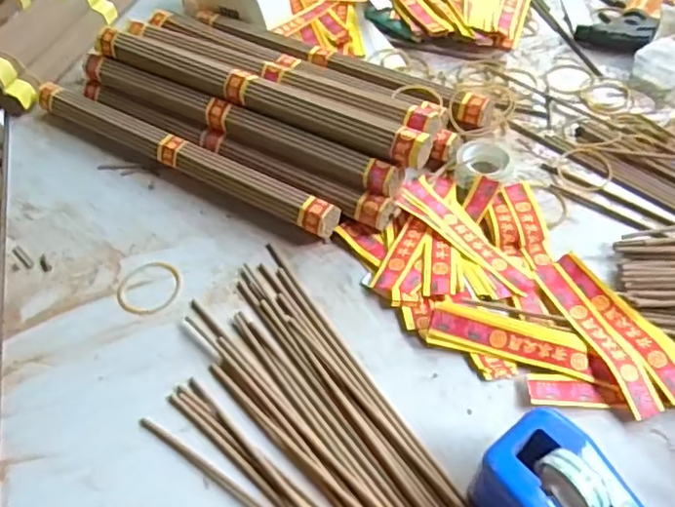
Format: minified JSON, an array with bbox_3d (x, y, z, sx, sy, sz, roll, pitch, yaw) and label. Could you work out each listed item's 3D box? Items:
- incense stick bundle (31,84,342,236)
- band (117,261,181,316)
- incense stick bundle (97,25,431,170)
[{"bbox_3d":[-0.132,-0.083,0.506,0.307,0.029,0.032,25,58,22],"label":"incense stick bundle"},{"bbox_3d":[-0.137,0.024,0.445,0.048,0.004,0.046,-2,52,2],"label":"band"},{"bbox_3d":[-0.068,-0.133,0.501,0.314,0.033,0.037,25,58,22],"label":"incense stick bundle"}]

